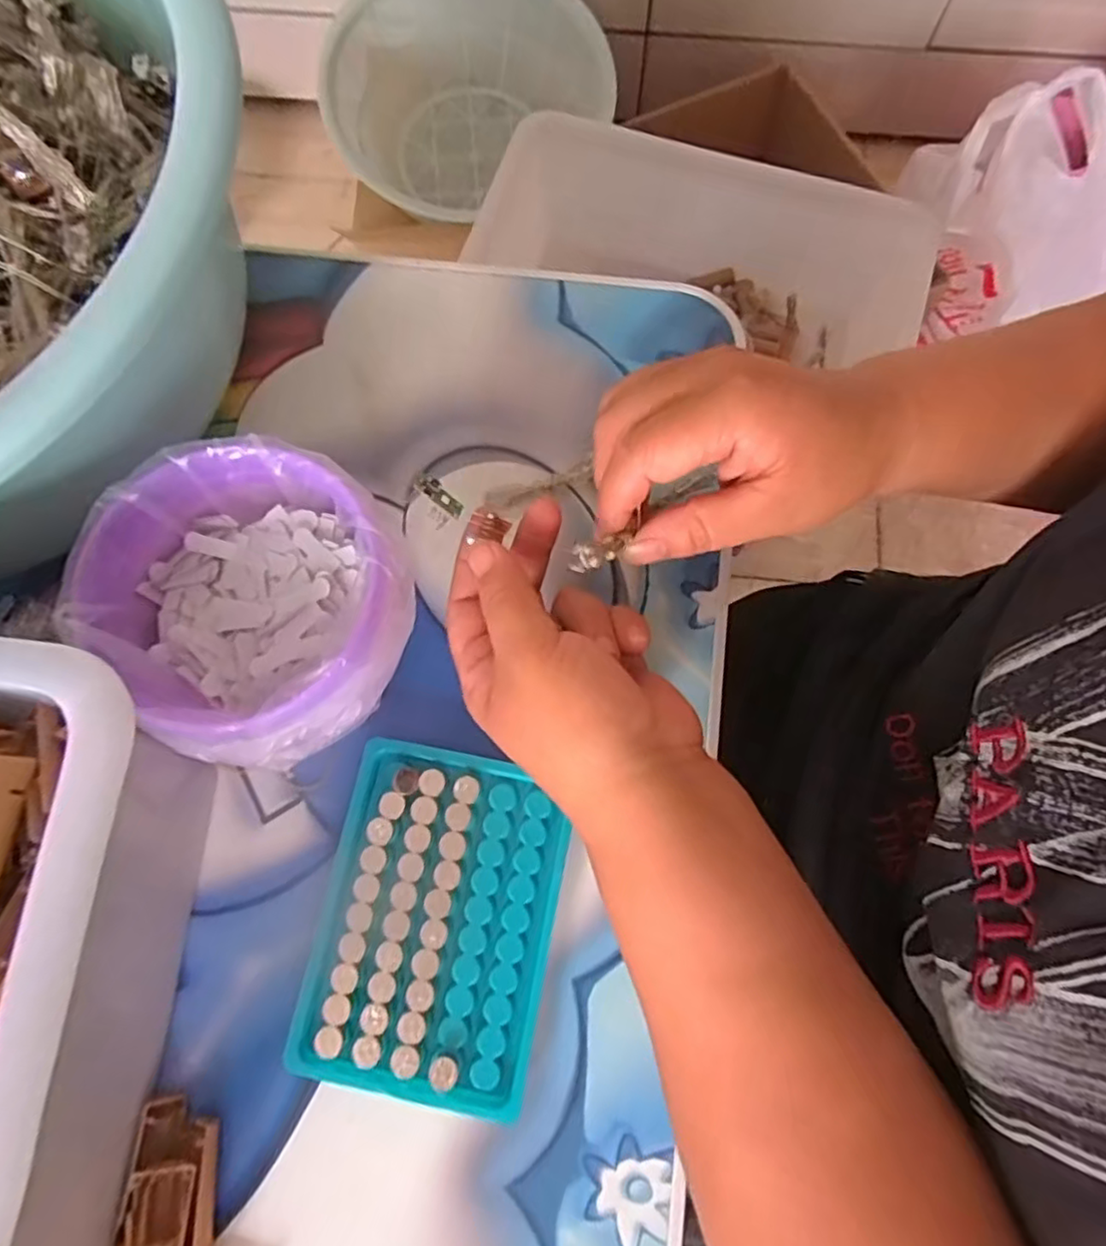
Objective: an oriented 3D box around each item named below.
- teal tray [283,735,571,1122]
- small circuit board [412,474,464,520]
[{"bbox_3d":[-0.047,0.121,0.279,0.094,0.013,0.130,10,76,3],"label":"teal tray"},{"bbox_3d":[-0.045,-0.050,0.266,0.022,0.004,0.008,38,76,-29],"label":"small circuit board"}]

